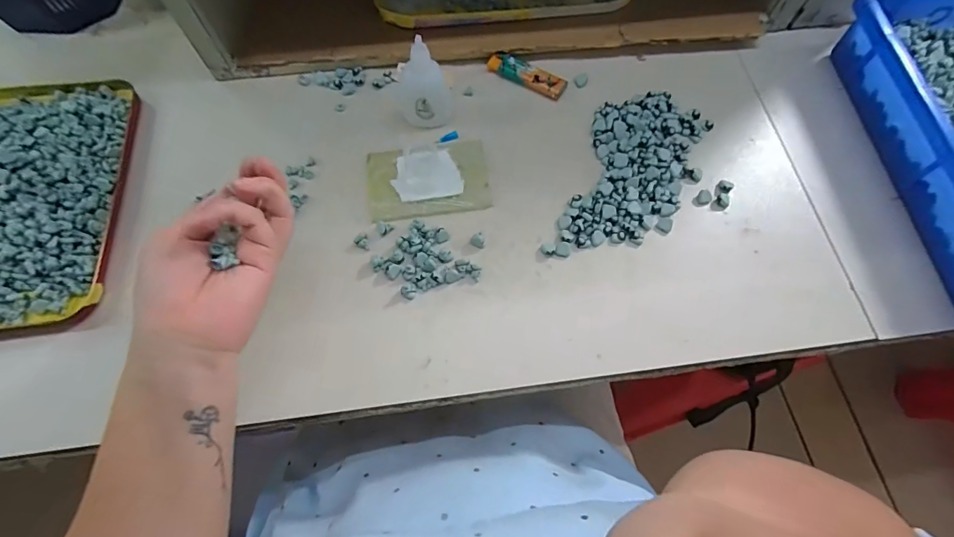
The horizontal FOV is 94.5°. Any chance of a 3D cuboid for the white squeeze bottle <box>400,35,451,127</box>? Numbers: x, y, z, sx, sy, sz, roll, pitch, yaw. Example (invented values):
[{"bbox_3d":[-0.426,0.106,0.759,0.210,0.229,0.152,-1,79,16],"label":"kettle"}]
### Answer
[{"bbox_3d":[-0.046,-0.164,0.382,0.046,0.076,0.038,-11,70,-6],"label":"white squeeze bottle"}]

